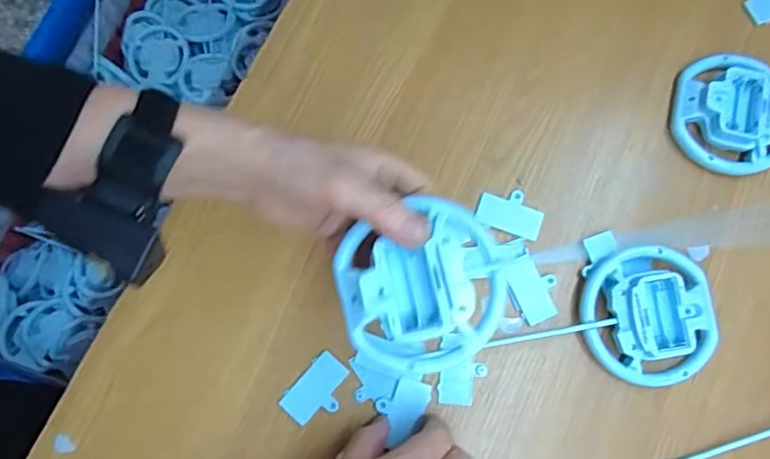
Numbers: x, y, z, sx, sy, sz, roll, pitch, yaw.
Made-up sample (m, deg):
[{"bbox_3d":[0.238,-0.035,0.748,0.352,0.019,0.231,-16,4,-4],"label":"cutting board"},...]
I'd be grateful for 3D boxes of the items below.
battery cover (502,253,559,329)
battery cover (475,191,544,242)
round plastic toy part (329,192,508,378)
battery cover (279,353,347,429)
[{"bbox_3d":[0.117,0.046,0.431,0.034,0.004,0.051,-22,79,-6],"label":"battery cover"},{"bbox_3d":[0.102,-0.015,0.446,0.051,0.004,0.034,20,77,3],"label":"battery cover"},{"bbox_3d":[0.022,0.033,0.327,0.097,0.028,0.097,-14,78,-5],"label":"round plastic toy part"},{"bbox_3d":[-0.050,0.121,0.409,0.035,0.004,0.052,41,79,7],"label":"battery cover"}]

